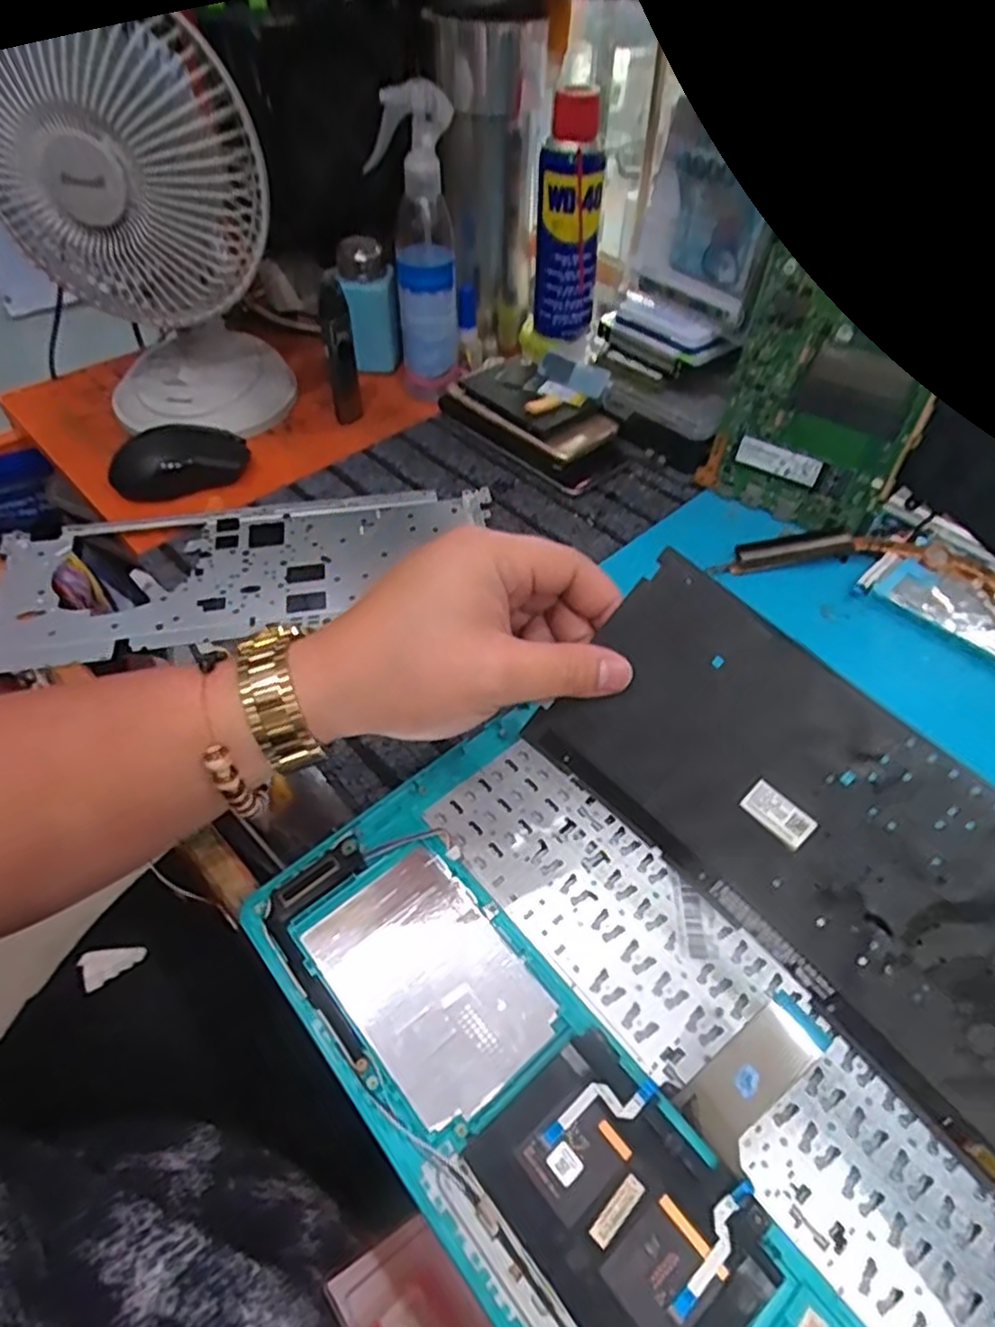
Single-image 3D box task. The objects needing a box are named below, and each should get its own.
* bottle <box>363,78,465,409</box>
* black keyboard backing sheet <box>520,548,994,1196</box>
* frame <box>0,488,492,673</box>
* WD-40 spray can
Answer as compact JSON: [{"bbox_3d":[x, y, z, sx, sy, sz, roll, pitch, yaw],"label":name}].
[{"bbox_3d":[-0.063,-0.324,0.571,0.061,0.211,0.044,-6,51,-6],"label":"bottle"},{"bbox_3d":[0.148,0.089,0.259,0.111,0.040,0.305,-50,60,6],"label":"black keyboard backing sheet"},{"bbox_3d":[-0.172,-0.064,0.488,0.338,0.010,0.123,-8,51,-7],"label":"frame"},{"bbox_3d":[0.057,-0.348,0.572,0.048,0.169,0.043,-2,50,-2],"label":"WD-40 spray can"}]

